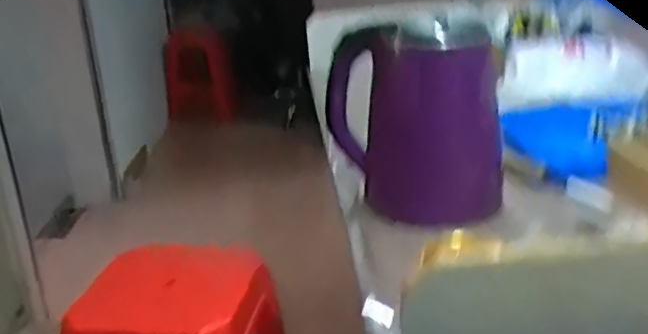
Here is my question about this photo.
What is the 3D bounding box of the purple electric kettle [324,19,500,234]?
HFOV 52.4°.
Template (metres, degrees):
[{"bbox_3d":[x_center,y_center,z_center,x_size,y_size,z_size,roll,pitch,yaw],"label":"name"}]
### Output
[{"bbox_3d":[0.109,-0.054,0.788,0.138,0.228,0.159,-17,24,-31],"label":"purple electric kettle"}]

